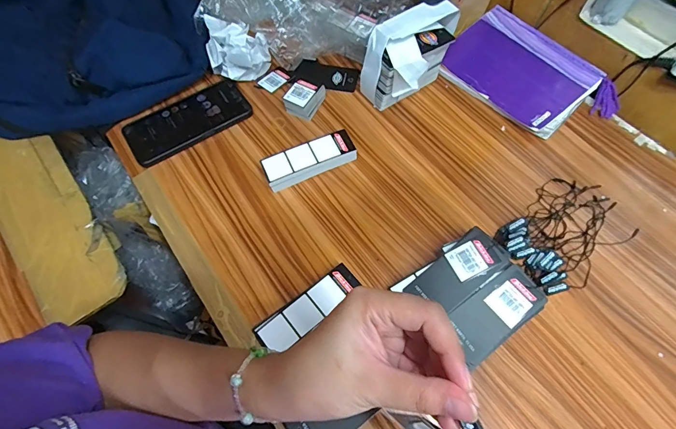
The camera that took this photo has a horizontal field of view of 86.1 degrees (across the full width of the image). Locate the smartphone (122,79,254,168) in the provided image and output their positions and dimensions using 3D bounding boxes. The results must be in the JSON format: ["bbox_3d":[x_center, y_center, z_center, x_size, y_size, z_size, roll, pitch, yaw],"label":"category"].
[{"bbox_3d":[-0.215,-0.136,0.521,0.170,0.014,0.085,-33,68,-15],"label":"smartphone"}]

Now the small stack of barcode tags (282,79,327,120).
[{"bbox_3d":[-0.049,-0.167,0.524,0.043,0.033,0.050,26,67,12],"label":"small stack of barcode tags"}]

